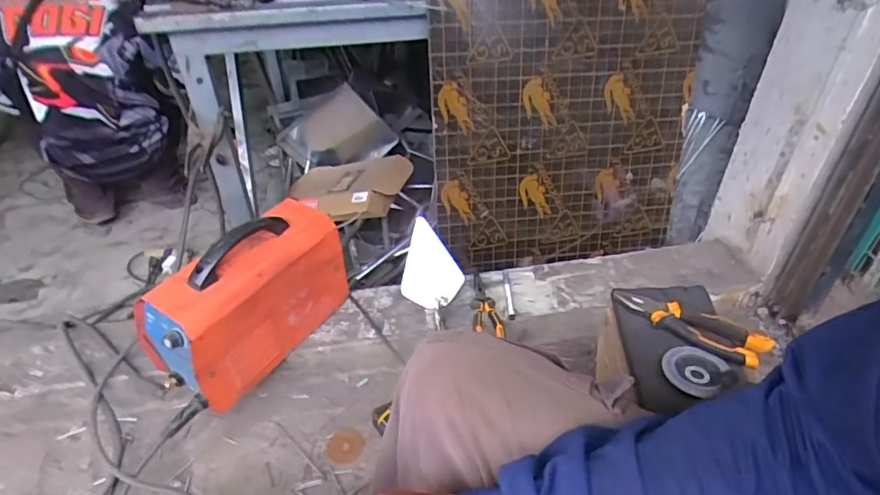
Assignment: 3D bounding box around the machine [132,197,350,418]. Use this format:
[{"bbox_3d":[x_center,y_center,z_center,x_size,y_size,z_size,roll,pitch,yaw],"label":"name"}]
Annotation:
[{"bbox_3d":[-0.325,0.078,0.898,0.150,0.217,0.312,23,44,27],"label":"machine"}]

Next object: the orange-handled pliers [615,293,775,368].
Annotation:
[{"bbox_3d":[0.326,0.098,0.689,0.186,0.026,0.050,26,45,29],"label":"orange-handled pliers"}]

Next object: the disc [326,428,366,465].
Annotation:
[{"bbox_3d":[-0.164,0.348,0.919,0.064,0.005,0.064,-1,40,1],"label":"disc"}]

